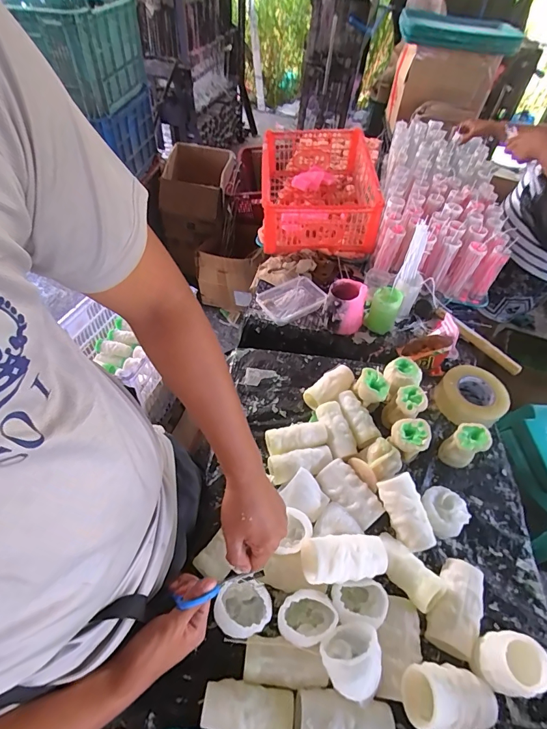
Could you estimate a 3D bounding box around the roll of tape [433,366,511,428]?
[{"bbox_3d":[0.420,0.070,0.811,0.121,0.056,0.129,2,50,-3],"label":"roll of tape"}]

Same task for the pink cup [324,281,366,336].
[{"bbox_3d":[0.172,-0.137,0.912,0.094,0.106,0.078,18,51,10],"label":"pink cup"}]

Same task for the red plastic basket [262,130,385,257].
[{"bbox_3d":[0.131,-0.544,1.161,0.318,0.186,0.510,3,50,-3],"label":"red plastic basket"}]

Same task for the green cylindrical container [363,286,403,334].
[{"bbox_3d":[0.267,-0.136,0.930,0.066,0.099,0.068,2,50,-3],"label":"green cylindrical container"}]

